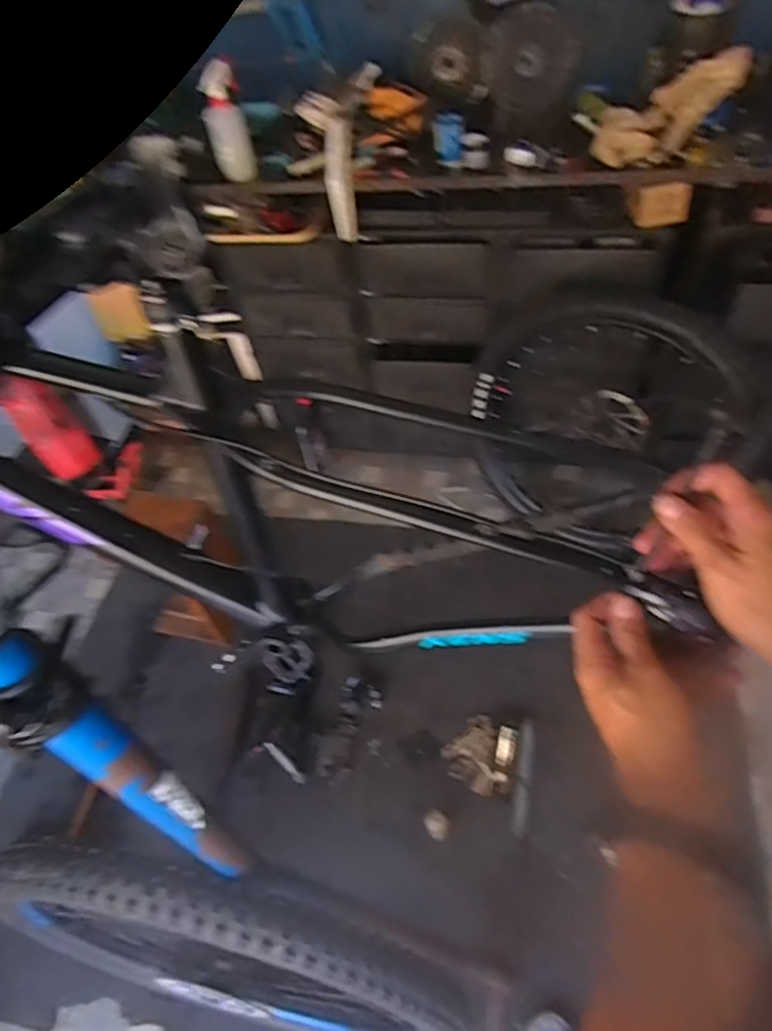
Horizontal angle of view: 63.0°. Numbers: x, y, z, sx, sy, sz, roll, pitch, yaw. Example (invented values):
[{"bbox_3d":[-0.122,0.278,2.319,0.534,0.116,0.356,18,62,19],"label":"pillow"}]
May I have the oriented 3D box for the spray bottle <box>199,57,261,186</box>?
[{"bbox_3d":[-0.347,-0.857,1.380,0.087,0.213,0.061,-17,52,-4],"label":"spray bottle"}]

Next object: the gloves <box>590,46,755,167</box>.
[{"bbox_3d":[0.562,-0.820,1.264,0.343,0.079,0.195,-35,52,2],"label":"gloves"}]

